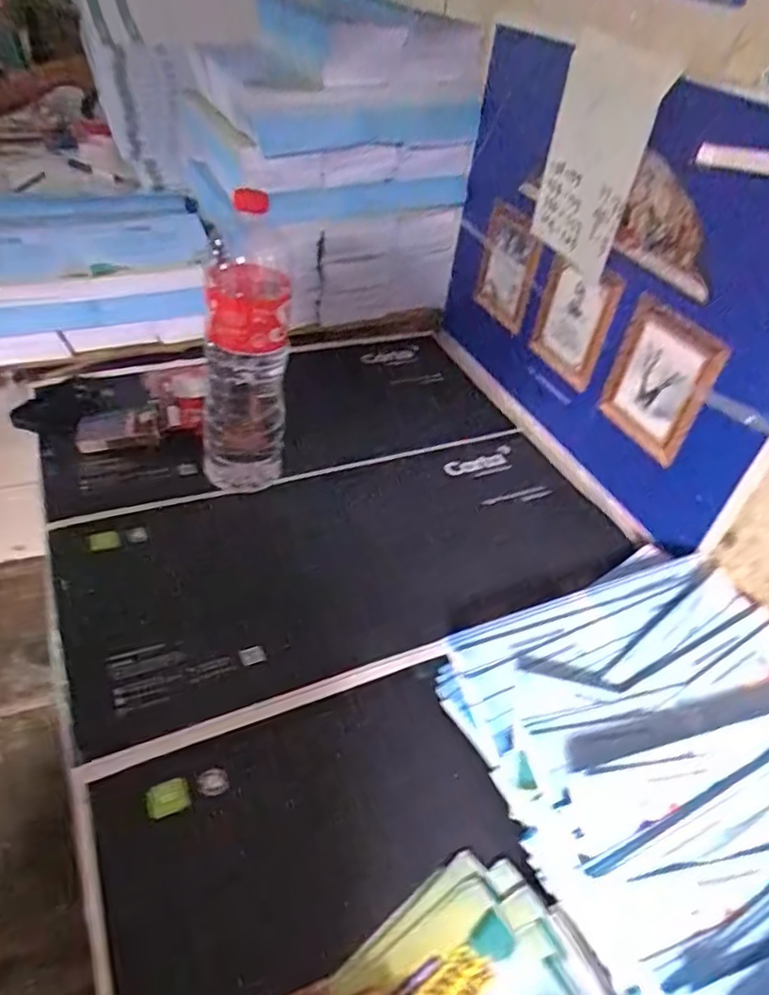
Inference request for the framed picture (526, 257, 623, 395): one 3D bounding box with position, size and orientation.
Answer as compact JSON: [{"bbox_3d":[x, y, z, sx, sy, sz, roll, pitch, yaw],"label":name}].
[{"bbox_3d":[0.231,-0.218,0.786,0.017,0.147,0.117,-15,46,-22],"label":"framed picture"}]

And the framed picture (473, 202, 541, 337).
[{"bbox_3d":[0.167,-0.315,0.881,0.020,0.146,0.108,-11,45,-19],"label":"framed picture"}]

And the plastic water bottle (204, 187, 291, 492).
[{"bbox_3d":[-0.147,-0.143,0.653,0.094,0.301,0.085,-8,44,-16],"label":"plastic water bottle"}]

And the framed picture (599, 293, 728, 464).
[{"bbox_3d":[0.292,-0.124,0.679,0.007,0.146,0.114,-15,46,-22],"label":"framed picture"}]

